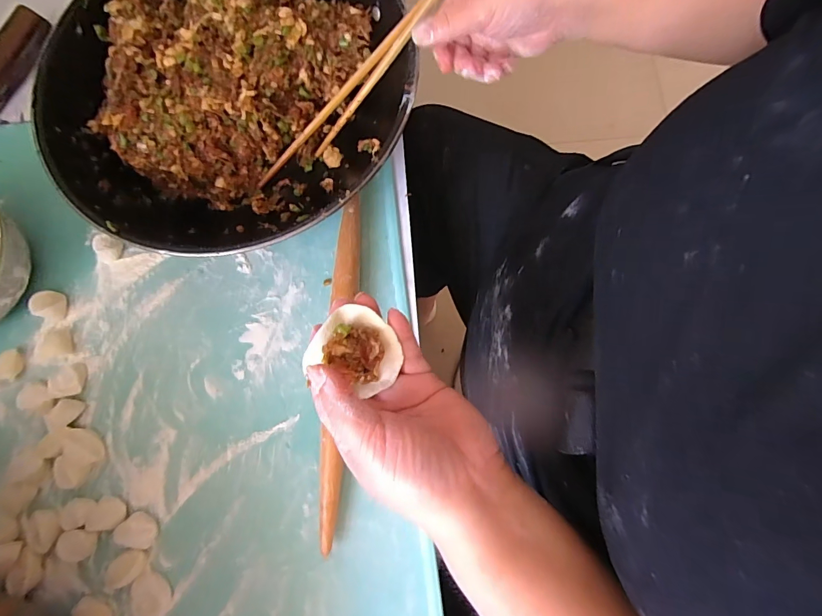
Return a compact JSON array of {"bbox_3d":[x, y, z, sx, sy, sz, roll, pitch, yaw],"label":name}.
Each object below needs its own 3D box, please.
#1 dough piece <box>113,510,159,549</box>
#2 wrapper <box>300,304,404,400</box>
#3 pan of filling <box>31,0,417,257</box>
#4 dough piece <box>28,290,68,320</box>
[{"bbox_3d":[-0.228,0.185,0.340,0.035,0.012,0.026,5,78,3],"label":"dough piece"},{"bbox_3d":[-0.031,0.024,0.241,0.048,0.024,0.044,31,80,8],"label":"wrapper"},{"bbox_3d":[-0.151,-0.184,0.375,0.298,0.093,0.302,0,77,2],"label":"pan of filling"},{"bbox_3d":[-0.338,-0.004,0.381,0.026,0.013,0.025,9,78,4],"label":"dough piece"}]

